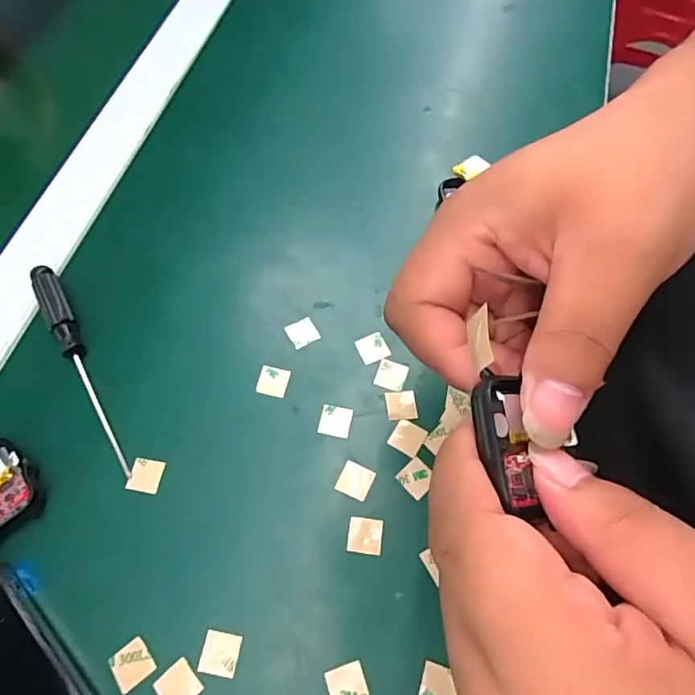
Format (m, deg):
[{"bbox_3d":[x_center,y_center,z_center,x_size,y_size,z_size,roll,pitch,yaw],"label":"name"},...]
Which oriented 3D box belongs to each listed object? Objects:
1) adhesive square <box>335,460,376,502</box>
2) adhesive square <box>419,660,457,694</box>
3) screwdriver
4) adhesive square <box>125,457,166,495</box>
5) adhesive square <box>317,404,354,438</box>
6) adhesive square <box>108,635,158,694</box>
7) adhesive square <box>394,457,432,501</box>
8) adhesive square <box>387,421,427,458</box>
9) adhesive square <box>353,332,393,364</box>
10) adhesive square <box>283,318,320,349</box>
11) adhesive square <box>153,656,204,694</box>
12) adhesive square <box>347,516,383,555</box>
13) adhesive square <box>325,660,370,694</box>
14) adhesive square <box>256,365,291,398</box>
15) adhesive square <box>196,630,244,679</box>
[{"bbox_3d":[0.004,0.063,0.246,0.016,0.004,0.015,23,66,10],"label":"adhesive square"},{"bbox_3d":[0.038,0.138,0.209,0.015,0.004,0.015,16,65,7],"label":"adhesive square"},{"bbox_3d":[-0.140,0.008,0.269,0.013,0.011,0.128,-28,67,-13],"label":"screwdriver"},{"bbox_3d":[-0.098,0.061,0.248,0.015,0.004,0.015,9,64,4],"label":"adhesive square"},{"bbox_3d":[-0.006,0.036,0.259,0.016,0.004,0.016,10,64,4],"label":"adhesive square"},{"bbox_3d":[-0.090,0.132,0.213,0.016,0.004,0.015,-39,70,-17],"label":"adhesive square"},{"bbox_3d":[0.034,0.062,0.246,0.015,0.004,0.015,-40,70,-18],"label":"adhesive square"},{"bbox_3d":[0.030,0.044,0.255,0.015,0.004,0.015,27,67,12],"label":"adhesive square"},{"bbox_3d":[0.014,0.000,0.279,0.016,0.004,0.016,-24,67,-14],"label":"adhesive square"},{"bbox_3d":[-0.025,-0.009,0.282,0.015,0.004,0.016,-26,67,-12],"label":"adhesive square"},{"bbox_3d":[-0.069,0.139,0.211,0.015,0.004,0.015,-38,67,-18],"label":"adhesive square"},{"bbox_3d":[0.008,0.085,0.235,0.015,0.004,0.015,7,64,3],"label":"adhesive square"},{"bbox_3d":[0.000,0.139,0.210,0.016,0.004,0.015,-18,65,-7],"label":"adhesive square"},{"bbox_3d":[-0.039,0.017,0.269,0.015,0.004,0.016,12,64,5],"label":"adhesive square"},{"bbox_3d":[-0.053,0.129,0.217,0.016,0.004,0.016,8,63,5],"label":"adhesive square"}]

